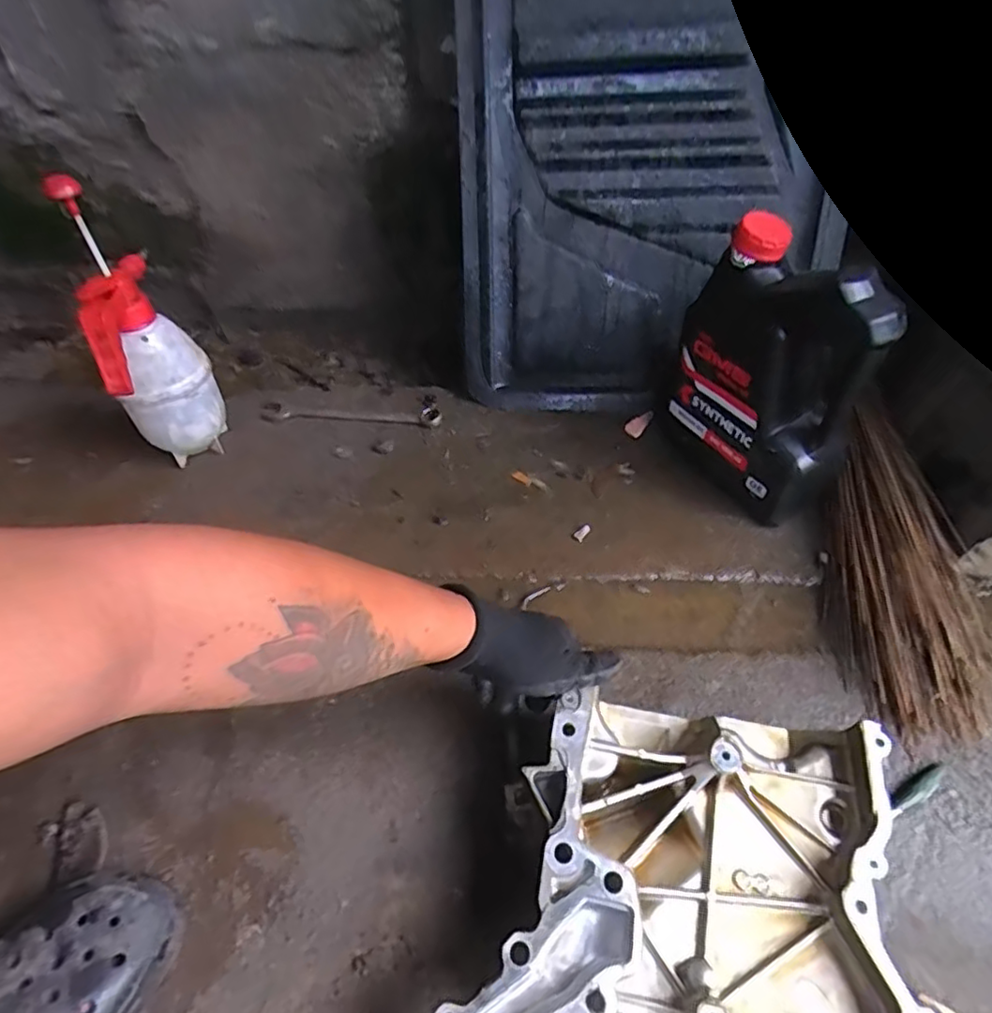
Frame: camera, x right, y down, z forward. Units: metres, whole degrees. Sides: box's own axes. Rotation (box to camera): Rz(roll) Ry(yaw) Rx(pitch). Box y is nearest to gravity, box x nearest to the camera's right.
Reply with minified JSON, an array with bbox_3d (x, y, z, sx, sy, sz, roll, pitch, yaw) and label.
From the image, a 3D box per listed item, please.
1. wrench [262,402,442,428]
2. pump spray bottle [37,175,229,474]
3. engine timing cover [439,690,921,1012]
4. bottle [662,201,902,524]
[{"bbox_3d":[-0.206,-0.131,0.867,0.259,0.014,0.034,4,47,6],"label":"wrench"},{"bbox_3d":[-0.416,-0.196,0.724,0.111,0.334,0.129,-29,52,-23],"label":"pump spray bottle"},{"bbox_3d":[0.126,0.301,0.410,0.267,0.082,0.410,9,48,11],"label":"engine timing cover"},{"bbox_3d":[0.292,-0.139,0.681,0.086,0.287,0.216,-29,52,-23],"label":"bottle"}]

